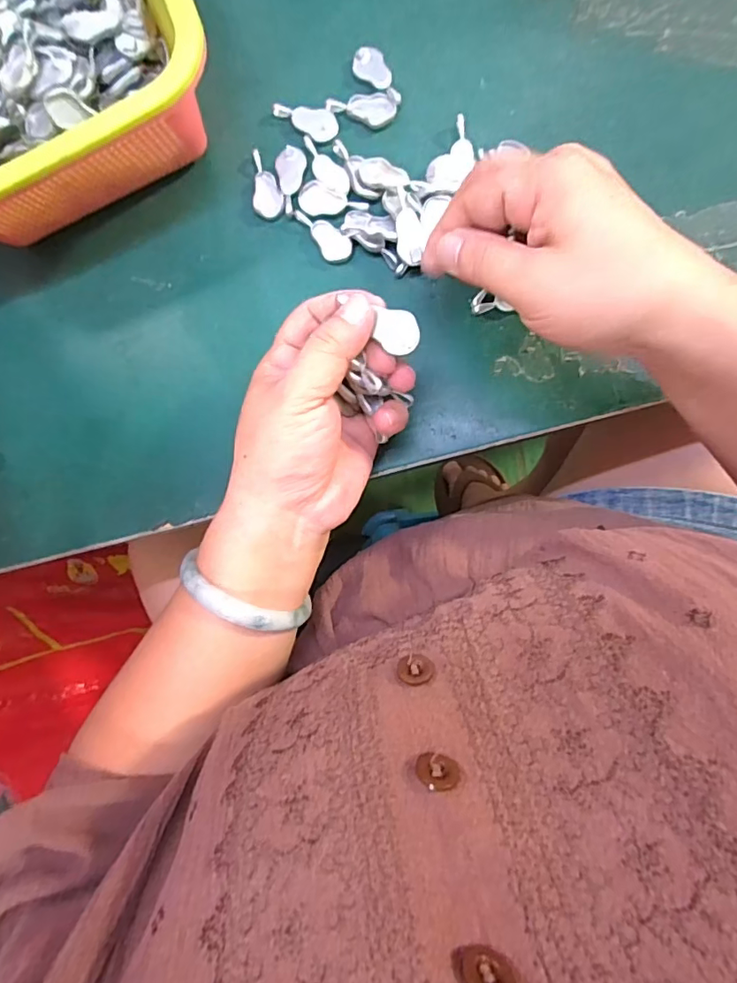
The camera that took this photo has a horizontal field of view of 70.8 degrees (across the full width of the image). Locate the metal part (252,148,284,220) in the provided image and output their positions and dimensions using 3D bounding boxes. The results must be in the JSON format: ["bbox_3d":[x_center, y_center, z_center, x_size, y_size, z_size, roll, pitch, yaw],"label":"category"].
[{"bbox_3d":[-0.064,-0.186,0.313,0.018,0.004,0.043,-19,86,7],"label":"metal part"}]

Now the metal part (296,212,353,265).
[{"bbox_3d":[-0.027,-0.152,0.306,0.016,0.004,0.042,-45,83,4],"label":"metal part"}]

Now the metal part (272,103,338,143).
[{"bbox_3d":[-0.036,-0.225,0.310,0.042,0.004,0.018,35,93,7],"label":"metal part"}]

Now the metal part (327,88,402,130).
[{"bbox_3d":[-0.003,-0.226,0.306,0.043,0.004,0.020,1,88,8],"label":"metal part"}]

